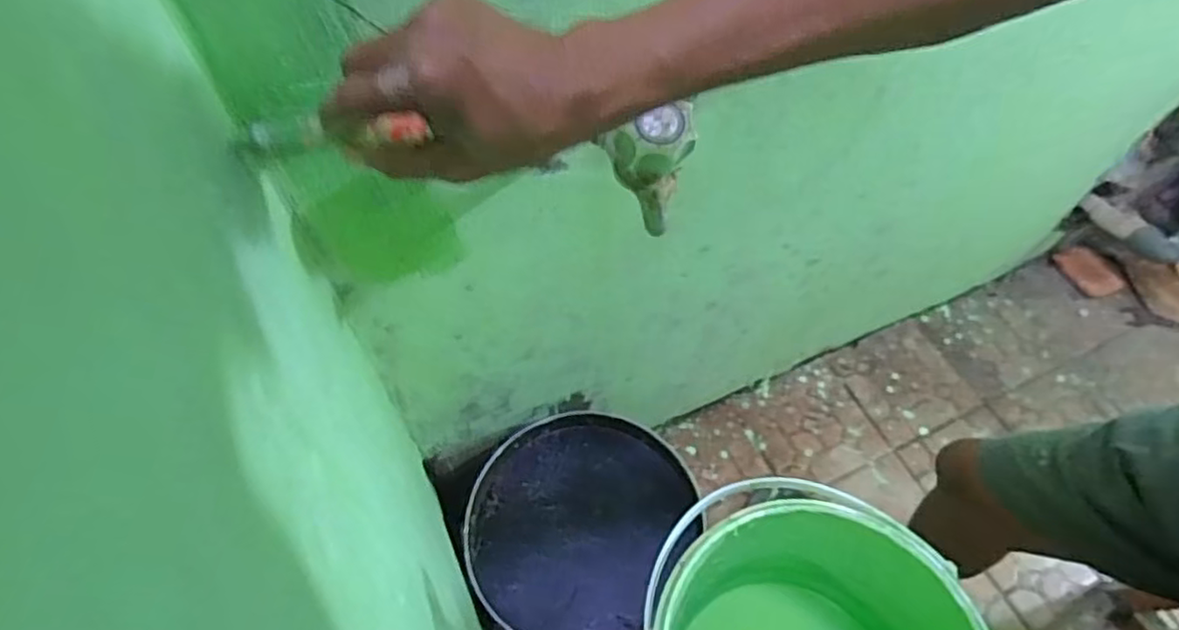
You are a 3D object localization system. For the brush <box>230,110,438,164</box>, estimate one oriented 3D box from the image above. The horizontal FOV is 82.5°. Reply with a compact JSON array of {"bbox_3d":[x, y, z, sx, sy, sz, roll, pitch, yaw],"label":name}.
[{"bbox_3d":[-0.133,-0.085,0.320,0.172,0.017,0.011,9,53,41],"label":"brush"}]

